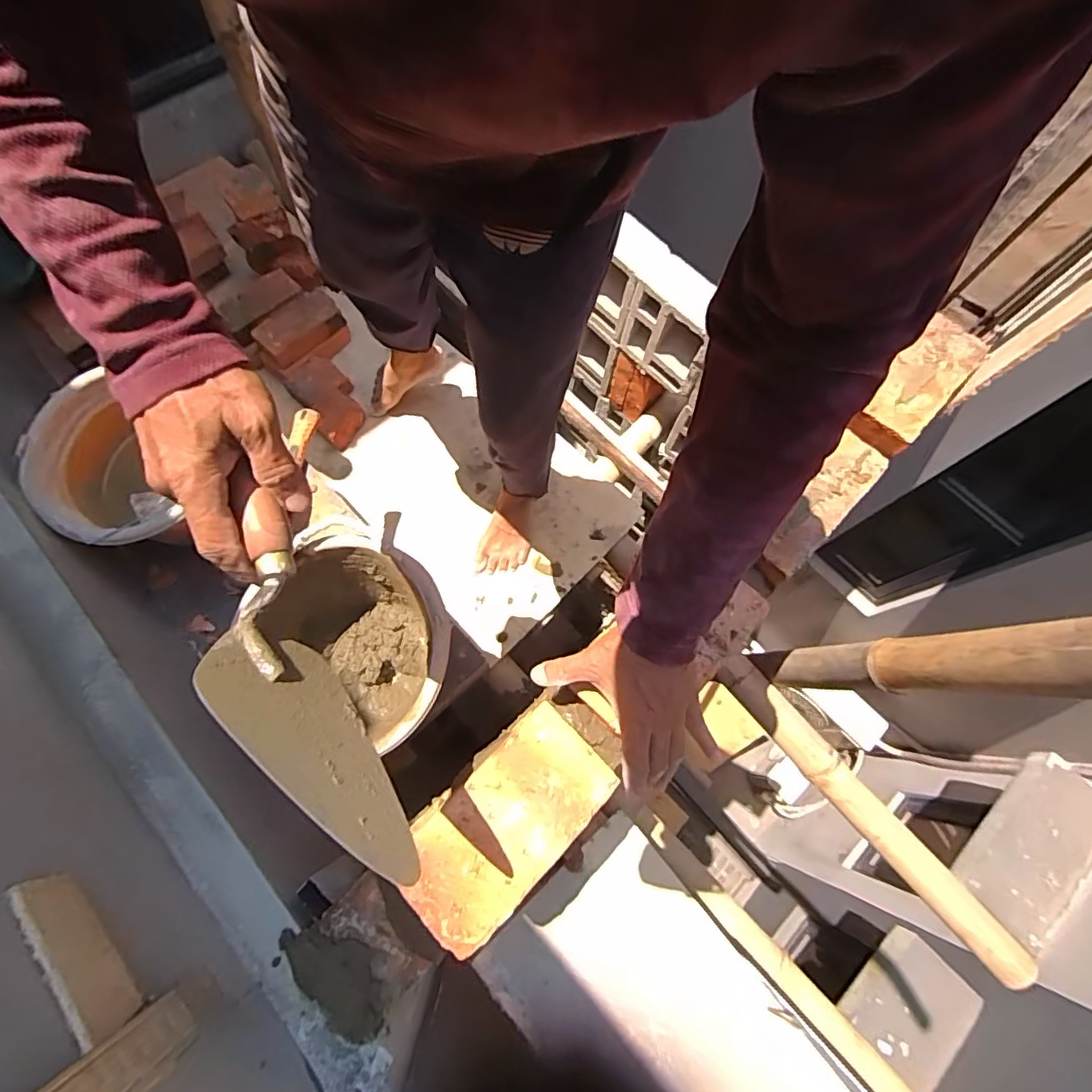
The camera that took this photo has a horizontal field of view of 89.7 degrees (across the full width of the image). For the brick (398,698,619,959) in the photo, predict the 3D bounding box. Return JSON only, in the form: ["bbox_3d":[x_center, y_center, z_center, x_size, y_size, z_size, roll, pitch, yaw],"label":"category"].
[{"bbox_3d":[-0.036,0.236,0.481,0.102,0.060,0.182,43,74,11],"label":"brick"}]

